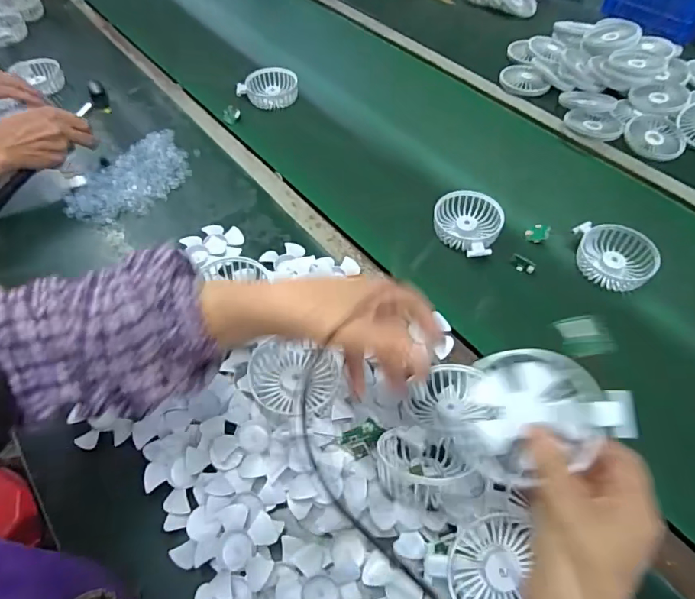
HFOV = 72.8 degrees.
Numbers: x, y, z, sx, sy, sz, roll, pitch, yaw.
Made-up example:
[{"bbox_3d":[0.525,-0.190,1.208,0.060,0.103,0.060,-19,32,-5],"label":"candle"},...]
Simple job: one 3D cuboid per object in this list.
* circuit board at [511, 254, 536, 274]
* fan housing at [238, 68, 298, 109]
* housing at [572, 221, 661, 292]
[{"bbox_3d":[0.220,-0.045,0.590,0.031,0.017,0.010,34,61,22],"label":"circuit board"},{"bbox_3d":[-0.133,-0.369,0.828,0.089,0.027,0.093,0,54,0],"label":"fan housing"},{"bbox_3d":[0.335,-0.052,0.586,0.086,0.030,0.089,4,55,3],"label":"housing"}]

